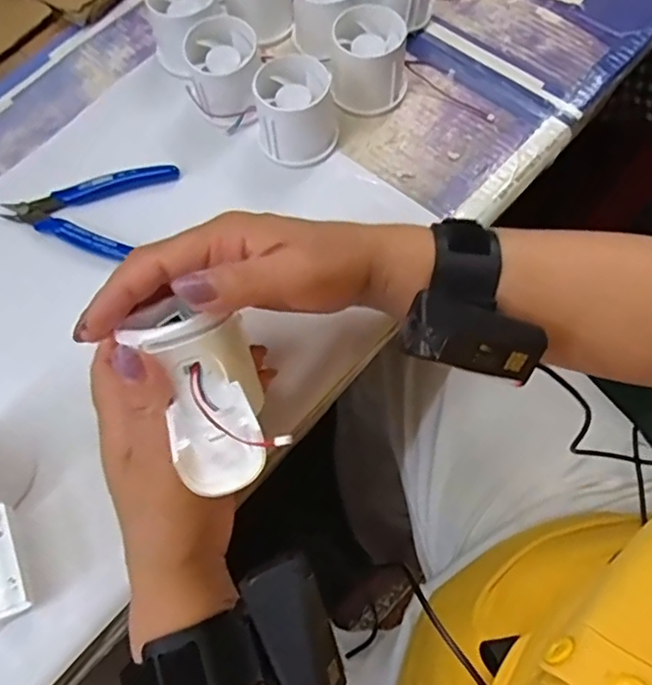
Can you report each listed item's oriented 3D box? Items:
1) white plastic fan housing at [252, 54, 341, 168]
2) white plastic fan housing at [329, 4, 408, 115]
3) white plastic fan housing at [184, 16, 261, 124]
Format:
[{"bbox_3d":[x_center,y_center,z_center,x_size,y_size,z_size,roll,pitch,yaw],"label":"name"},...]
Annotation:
[{"bbox_3d":[-0.021,-0.157,0.412,0.056,0.049,0.052,-4,67,2],"label":"white plastic fan housing"},{"bbox_3d":[0.030,-0.200,0.425,0.053,0.049,0.049,4,67,5],"label":"white plastic fan housing"},{"bbox_3d":[-0.071,-0.188,0.423,0.052,0.051,0.055,-13,67,-2],"label":"white plastic fan housing"}]

